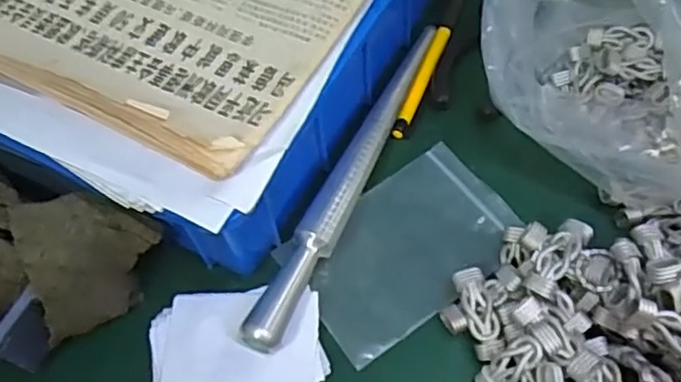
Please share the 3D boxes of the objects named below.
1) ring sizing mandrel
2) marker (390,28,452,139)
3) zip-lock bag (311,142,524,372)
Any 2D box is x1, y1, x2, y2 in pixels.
[{"bbox_3d":[0.009,-0.014,0.359,0.020,0.023,0.232,19,62,16],"label":"ring sizing mandrel"},{"bbox_3d":[0.052,-0.070,0.399,0.009,0.006,0.092,18,61,15],"label":"marker"},{"bbox_3d":[0.037,0.030,0.346,0.120,0.006,0.078,-33,61,-15],"label":"zip-lock bag"}]

